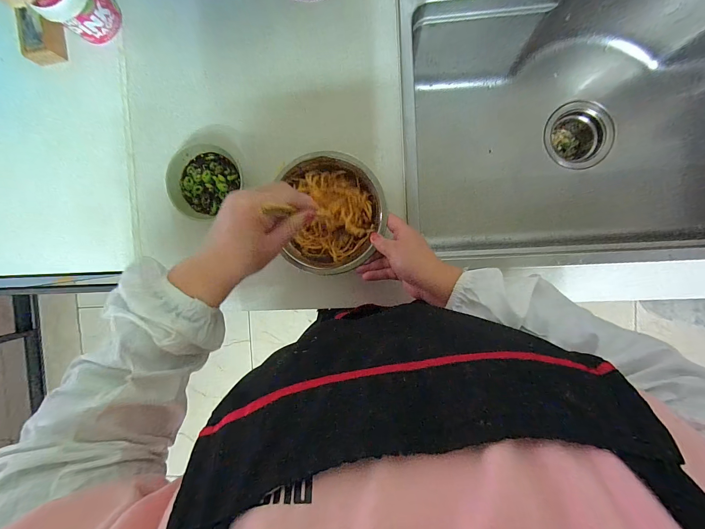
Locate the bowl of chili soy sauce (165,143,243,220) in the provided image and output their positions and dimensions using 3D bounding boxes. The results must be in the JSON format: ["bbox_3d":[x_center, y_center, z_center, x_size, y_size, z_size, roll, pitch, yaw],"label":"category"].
[{"bbox_3d":[-0.232,-0.134,0.479,0.111,0.044,0.104,0,92,4],"label":"bowl of chili soy sauce"}]

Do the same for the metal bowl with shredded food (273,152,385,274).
[{"bbox_3d":[-0.029,-0.074,0.459,0.150,0.057,0.171,1,92,4],"label":"metal bowl with shredded food"}]

